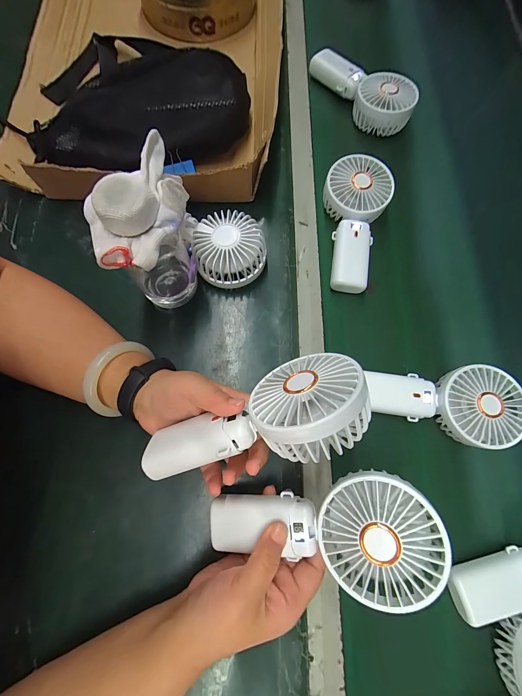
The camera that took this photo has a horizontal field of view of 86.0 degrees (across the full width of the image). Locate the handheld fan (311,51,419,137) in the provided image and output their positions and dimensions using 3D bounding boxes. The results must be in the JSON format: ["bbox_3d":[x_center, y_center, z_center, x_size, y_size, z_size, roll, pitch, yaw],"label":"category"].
[{"bbox_3d":[0.155,-0.411,0.445,0.073,0.043,0.182,-40,82,-16],"label":"handheld fan"}]

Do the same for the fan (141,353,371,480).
[{"bbox_3d":[-0.003,0.053,0.229,0.172,0.044,0.091,-18,35,24],"label":"fan"}]

